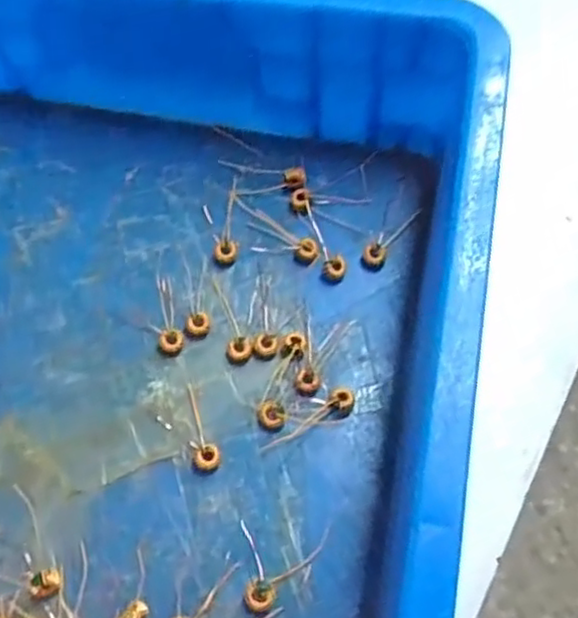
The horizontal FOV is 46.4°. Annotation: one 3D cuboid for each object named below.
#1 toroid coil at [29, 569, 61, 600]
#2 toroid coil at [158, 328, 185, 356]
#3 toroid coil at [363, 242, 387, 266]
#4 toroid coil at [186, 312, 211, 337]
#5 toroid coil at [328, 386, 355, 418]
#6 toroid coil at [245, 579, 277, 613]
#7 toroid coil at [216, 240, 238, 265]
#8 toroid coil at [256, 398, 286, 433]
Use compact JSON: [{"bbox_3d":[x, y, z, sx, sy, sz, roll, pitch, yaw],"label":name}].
[{"bbox_3d":[-0.097,0.111,0.272,0.011,0.010,0.010,-9,67,-3],"label":"toroid coil"},{"bbox_3d":[-0.054,0.015,0.313,0.012,0.008,0.011,0,66,1],"label":"toroid coil"},{"bbox_3d":[0.042,-0.027,0.326,0.010,0.004,0.010,0,66,1],"label":"toroid coil"},{"bbox_3d":[-0.043,0.007,0.317,0.011,0.006,0.012,0,66,1],"label":"toroid coil"},{"bbox_3d":[0.023,0.041,0.298,0.011,0.006,0.013,16,67,7],"label":"toroid coil"},{"bbox_3d":[-0.011,0.114,0.268,0.012,0.008,0.011,0,66,1],"label":"toroid coil"},{"bbox_3d":[-0.031,-0.027,0.331,0.011,0.007,0.010,0,66,1],"label":"toroid coil"},{"bbox_3d":[-0.008,0.047,0.297,0.012,0.008,0.013,0,66,1],"label":"toroid coil"}]

